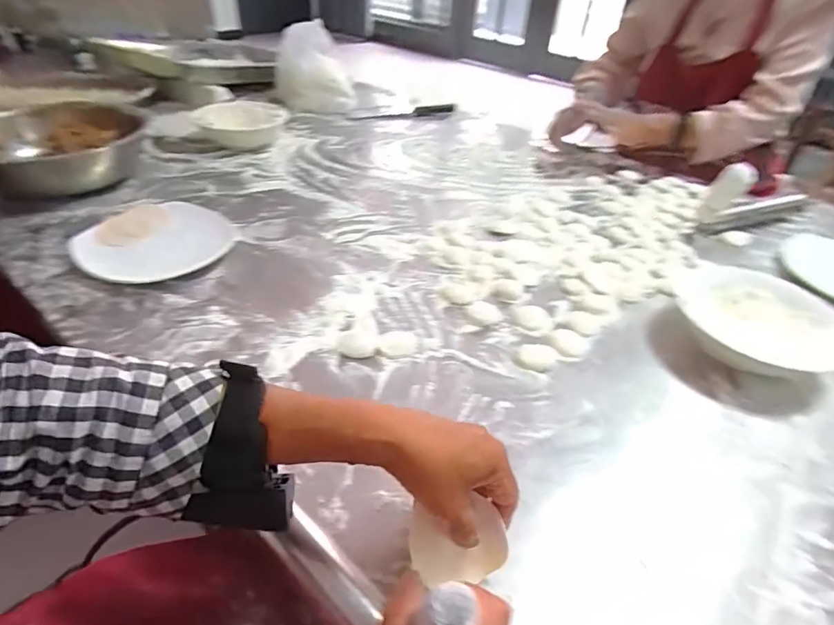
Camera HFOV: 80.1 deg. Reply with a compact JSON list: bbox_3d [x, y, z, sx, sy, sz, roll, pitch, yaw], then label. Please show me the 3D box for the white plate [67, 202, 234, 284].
[{"bbox_3d":[-0.337,-0.089,0.654,0.179,0.024,0.179,3,37,-2],"label":"white plate"}]

